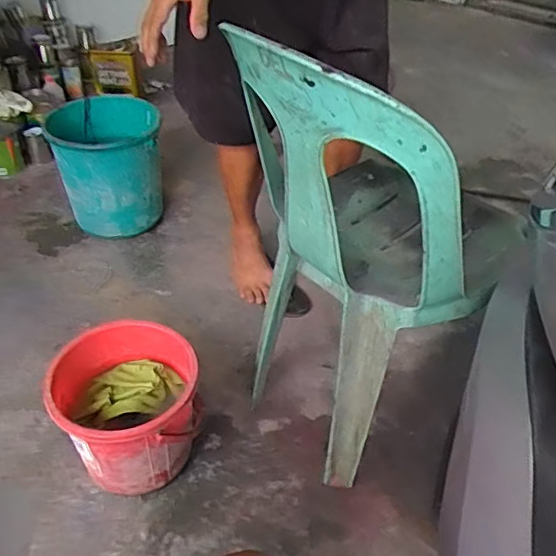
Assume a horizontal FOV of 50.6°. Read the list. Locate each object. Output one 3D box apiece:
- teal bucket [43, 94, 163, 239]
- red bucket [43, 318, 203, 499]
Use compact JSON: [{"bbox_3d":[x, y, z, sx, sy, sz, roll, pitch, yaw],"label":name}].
[{"bbox_3d":[-0.459,-0.304,1.609,0.285,0.279,0.284,-10,41,-13],"label":"teal bucket"},{"bbox_3d":[-0.262,0.235,1.029,0.241,0.196,0.231,0,40,0],"label":"red bucket"}]

